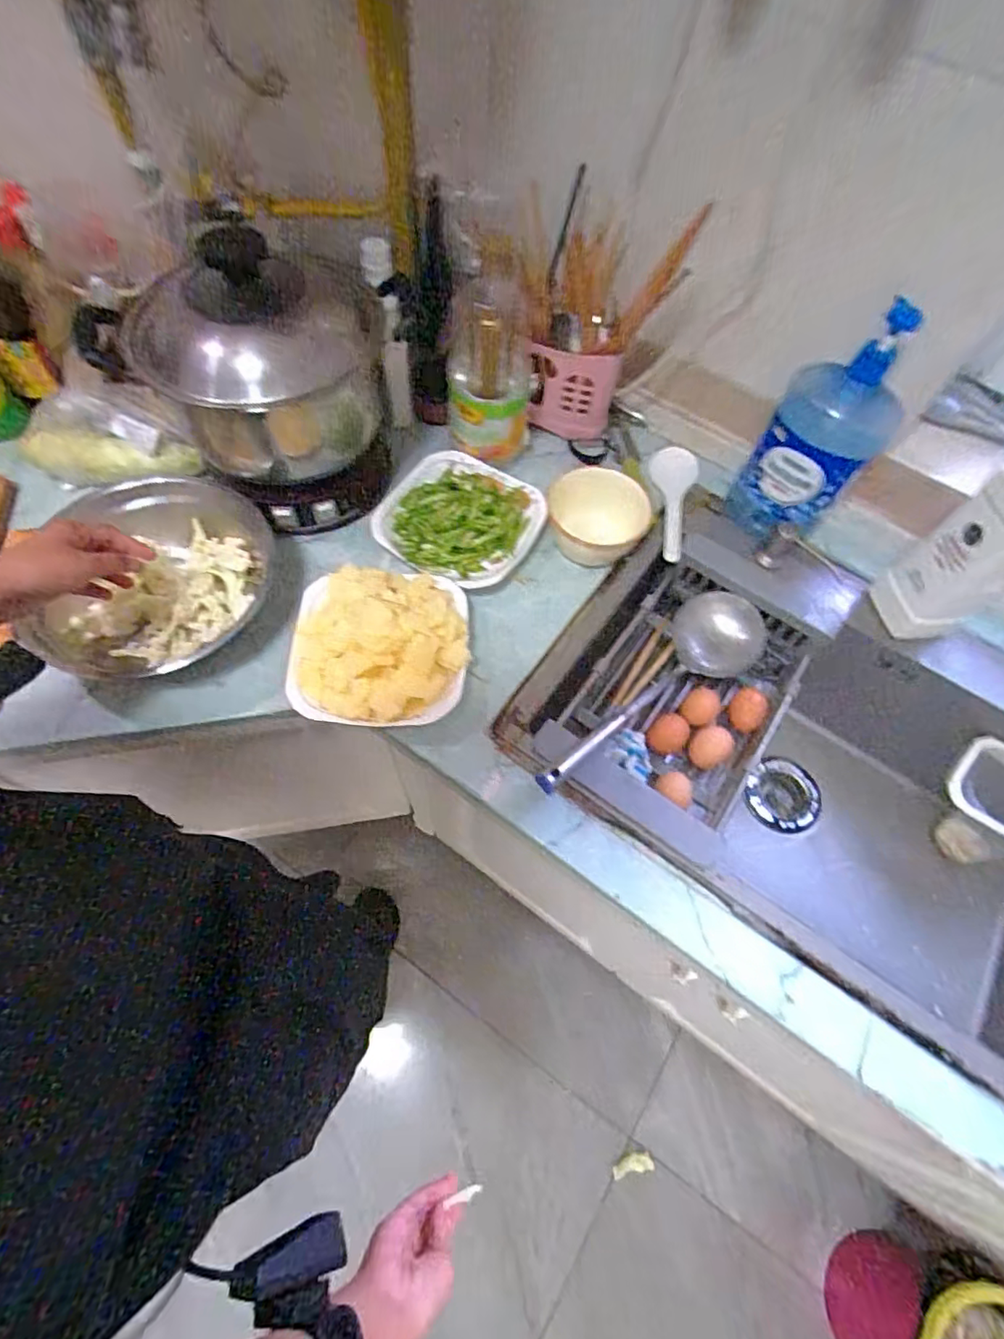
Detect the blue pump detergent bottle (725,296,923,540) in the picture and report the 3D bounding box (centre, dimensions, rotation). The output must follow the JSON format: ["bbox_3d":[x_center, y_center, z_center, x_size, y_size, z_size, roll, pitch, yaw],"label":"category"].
[{"bbox_3d":[0.361,-0.264,0.652,0.118,0.245,0.101,29,65,11],"label":"blue pump detergent bottle"}]

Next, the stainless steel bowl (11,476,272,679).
[{"bbox_3d":[-0.373,-0.093,0.605,0.202,0.085,0.226,3,63,-2],"label":"stainless steel bowl"}]

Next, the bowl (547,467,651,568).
[{"bbox_3d":[0.111,-0.179,0.685,0.119,0.073,0.096,16,63,5],"label":"bowl"}]

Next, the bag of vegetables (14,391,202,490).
[{"bbox_3d":[-0.473,-0.268,0.671,0.212,0.083,0.079,15,63,4],"label":"bag of vegetables"}]

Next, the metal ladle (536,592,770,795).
[{"bbox_3d":[0.174,0.025,0.655,0.382,0.073,0.108,-33,69,-33],"label":"metal ladle"}]

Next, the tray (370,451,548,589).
[{"bbox_3d":[-0.054,-0.187,0.709,0.179,0.049,0.174,31,65,12],"label":"tray"}]

